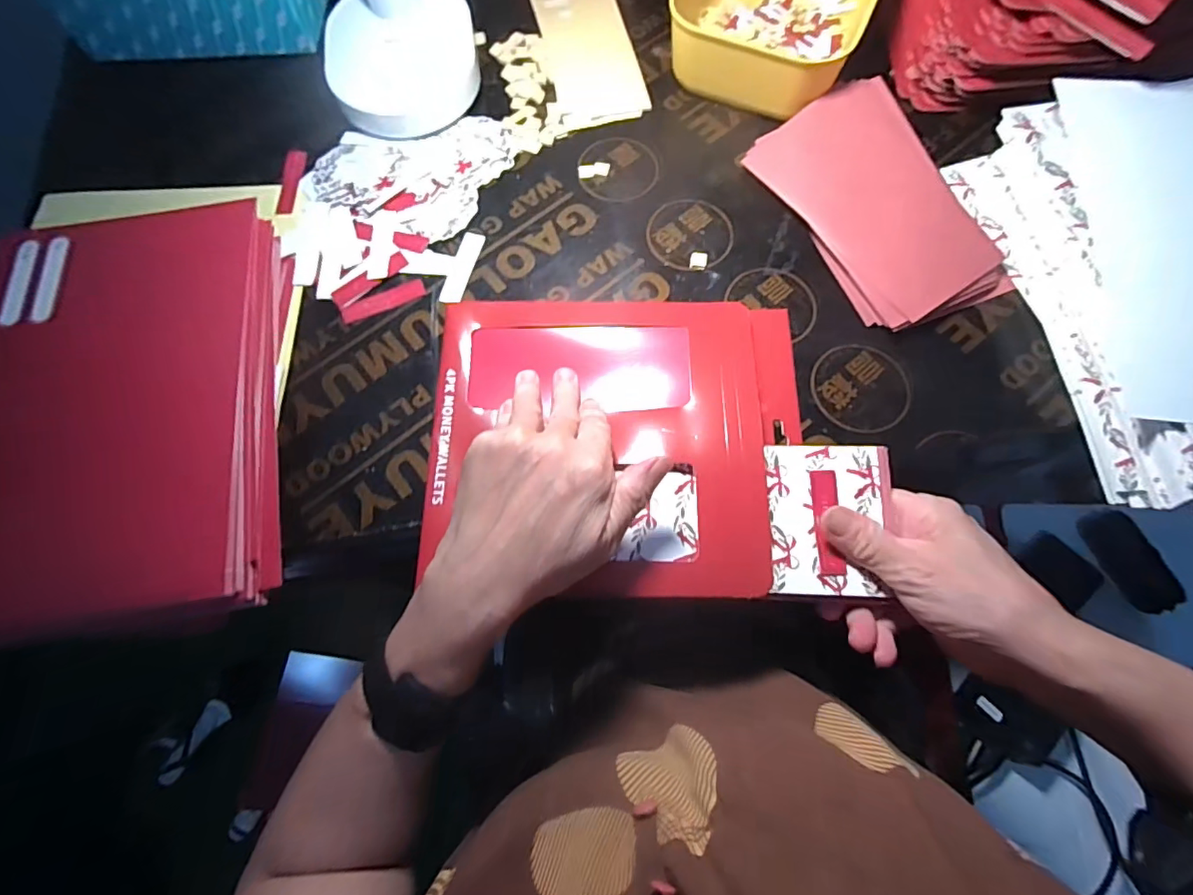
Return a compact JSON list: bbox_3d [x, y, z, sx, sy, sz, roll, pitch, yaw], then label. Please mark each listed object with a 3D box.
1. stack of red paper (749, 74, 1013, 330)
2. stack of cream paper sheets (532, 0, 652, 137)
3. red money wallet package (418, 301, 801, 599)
[{"bbox_3d":[0.201,-0.173,0.376,0.111,0.025,0.183,-27,73,-7],"label":"stack of red paper"},{"bbox_3d":[-0.006,-0.336,0.445,0.074,0.004,0.163,-10,72,-1],"label":"stack of cream paper sheets"},{"bbox_3d":[0.012,-0.009,0.336,0.230,0.016,0.198,1,72,2],"label":"red money wallet package"}]

